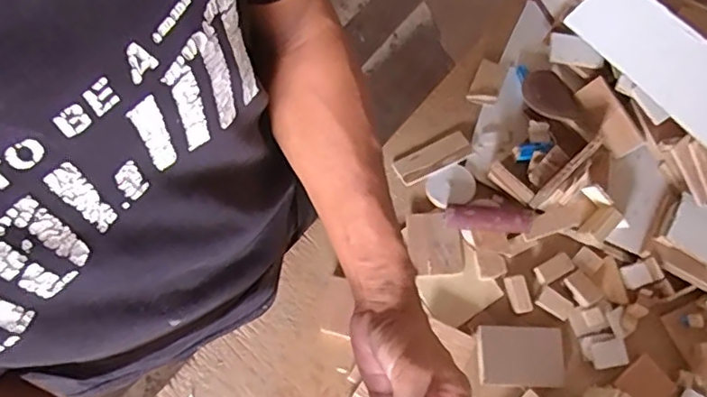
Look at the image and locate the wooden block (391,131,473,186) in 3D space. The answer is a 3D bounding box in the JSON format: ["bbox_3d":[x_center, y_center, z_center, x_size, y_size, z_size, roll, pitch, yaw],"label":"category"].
[{"bbox_3d":[0.095,-0.048,0.714,0.095,0.010,0.038,-26,75,-9],"label":"wooden block"}]

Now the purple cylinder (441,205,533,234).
[{"bbox_3d":[0.154,0.025,0.678,0.100,0.024,0.025,3,72,-1],"label":"purple cylinder"}]

